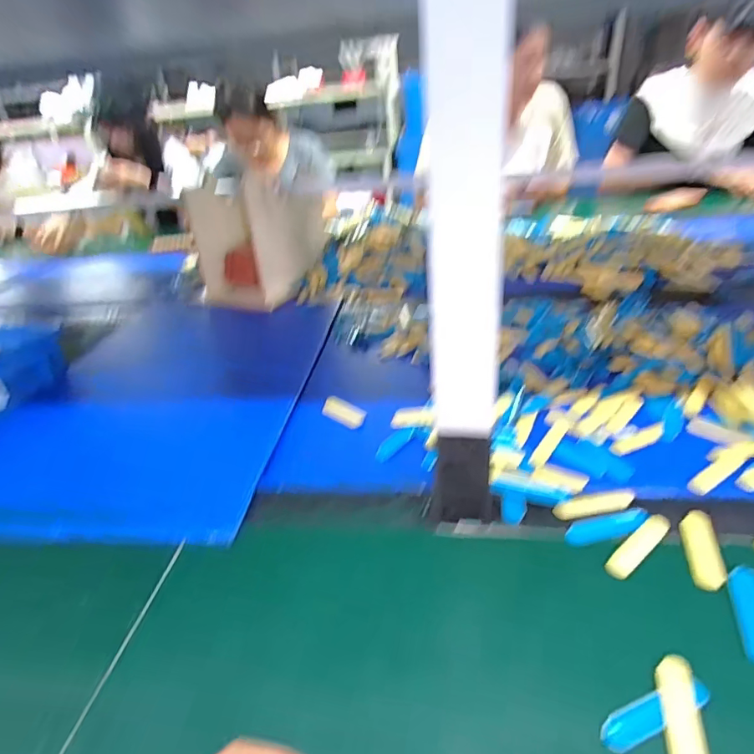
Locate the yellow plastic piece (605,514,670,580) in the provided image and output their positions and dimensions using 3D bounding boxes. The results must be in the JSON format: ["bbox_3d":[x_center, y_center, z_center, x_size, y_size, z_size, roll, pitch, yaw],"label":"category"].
[{"bbox_3d":[0.191,0.122,0.350,0.066,0.010,0.015,-26,36,-29],"label":"yellow plastic piece"}]

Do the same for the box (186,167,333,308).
[{"bbox_3d":[-0.239,-0.269,0.944,0.190,0.192,0.246,3,32,15],"label":"box"}]

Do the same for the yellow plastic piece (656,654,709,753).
[{"bbox_3d":[0.163,0.183,0.256,0.018,0.009,0.064,4,32,17],"label":"yellow plastic piece"}]

